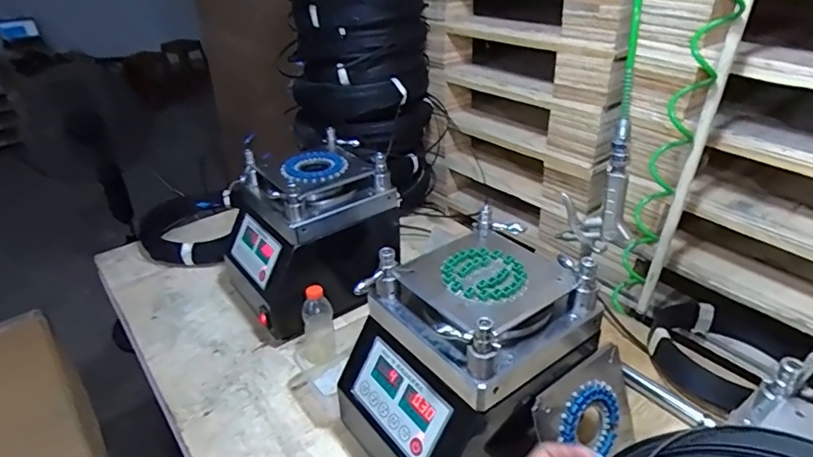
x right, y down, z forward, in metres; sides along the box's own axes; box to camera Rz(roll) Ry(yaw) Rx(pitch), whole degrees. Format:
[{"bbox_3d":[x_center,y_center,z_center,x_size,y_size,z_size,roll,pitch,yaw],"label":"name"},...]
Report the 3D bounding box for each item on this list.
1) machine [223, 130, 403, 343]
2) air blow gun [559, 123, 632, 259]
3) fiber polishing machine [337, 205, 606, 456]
[{"bbox_3d":[-0.175,0.014,1.025,0.318,0.297,0.243,-20,35,-26],"label":"machine"},{"bbox_3d":[0.245,-0.050,0.668,0.089,0.170,0.047,9,33,19],"label":"air blow gun"},{"bbox_3d":[0.077,0.180,0.700,0.273,0.287,0.218,-21,35,-27],"label":"fiber polishing machine"}]

